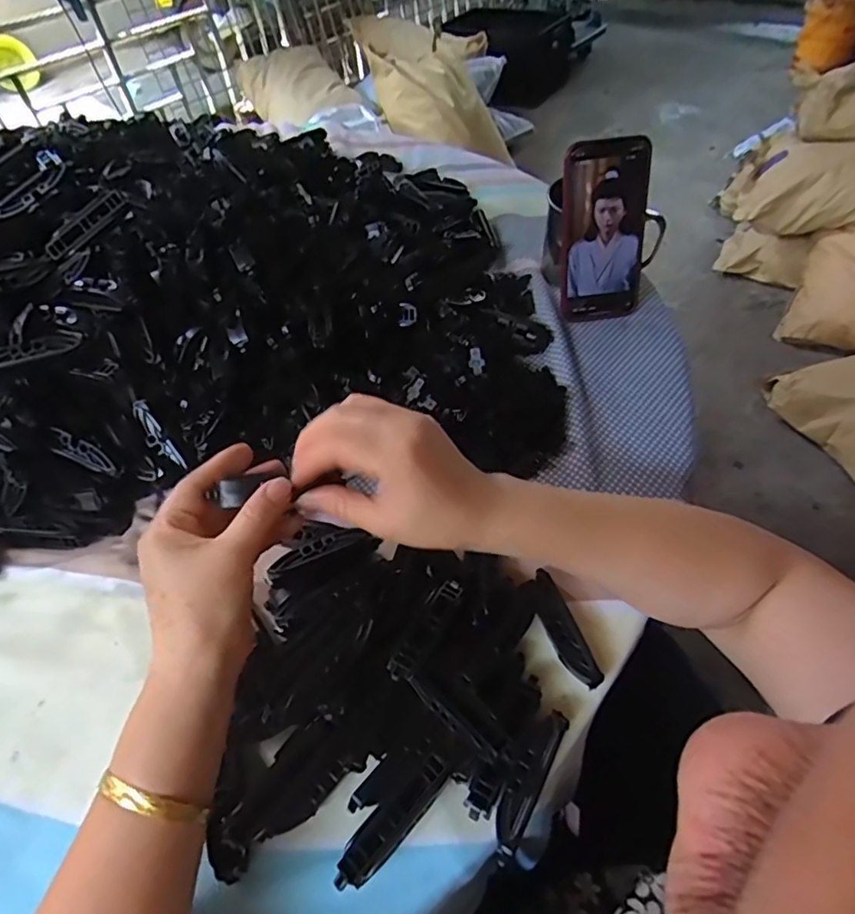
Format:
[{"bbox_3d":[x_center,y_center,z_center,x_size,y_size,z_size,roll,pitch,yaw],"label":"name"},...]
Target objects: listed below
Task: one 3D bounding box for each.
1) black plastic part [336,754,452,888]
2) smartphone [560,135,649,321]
[{"bbox_3d":[-0.019,0.195,0.307,0.075,0.018,0.020,-38,59,-24],"label":"black plastic part"},{"bbox_3d":[0.166,-0.208,0.532,0.073,0.157,0.018,-6,33,0],"label":"smartphone"}]

